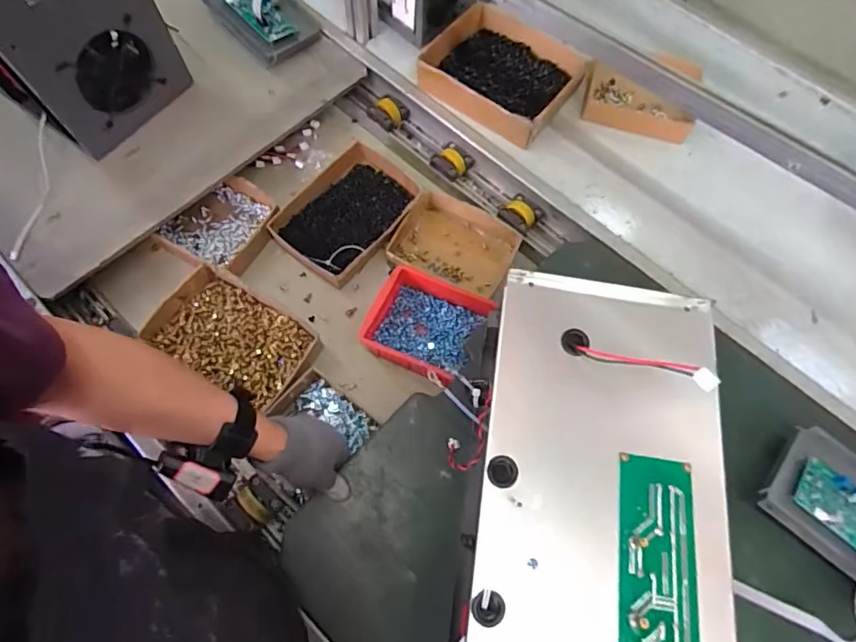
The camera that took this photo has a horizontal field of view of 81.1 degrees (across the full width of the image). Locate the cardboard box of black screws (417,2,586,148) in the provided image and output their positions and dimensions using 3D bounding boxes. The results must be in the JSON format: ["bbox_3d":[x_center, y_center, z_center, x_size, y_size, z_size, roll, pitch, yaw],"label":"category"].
[{"bbox_3d":[0.124,-0.405,0.825,0.221,0.062,0.201,37,71,12],"label":"cardboard box of black screws"}]

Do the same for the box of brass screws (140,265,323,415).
[{"bbox_3d":[-0.279,0.027,0.724,0.215,0.043,0.136,29,70,10],"label":"box of brass screws"}]

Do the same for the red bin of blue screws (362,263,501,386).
[{"bbox_3d":[-0.008,0.001,0.735,0.151,0.062,0.150,23,69,7],"label":"red bin of blue screws"}]

